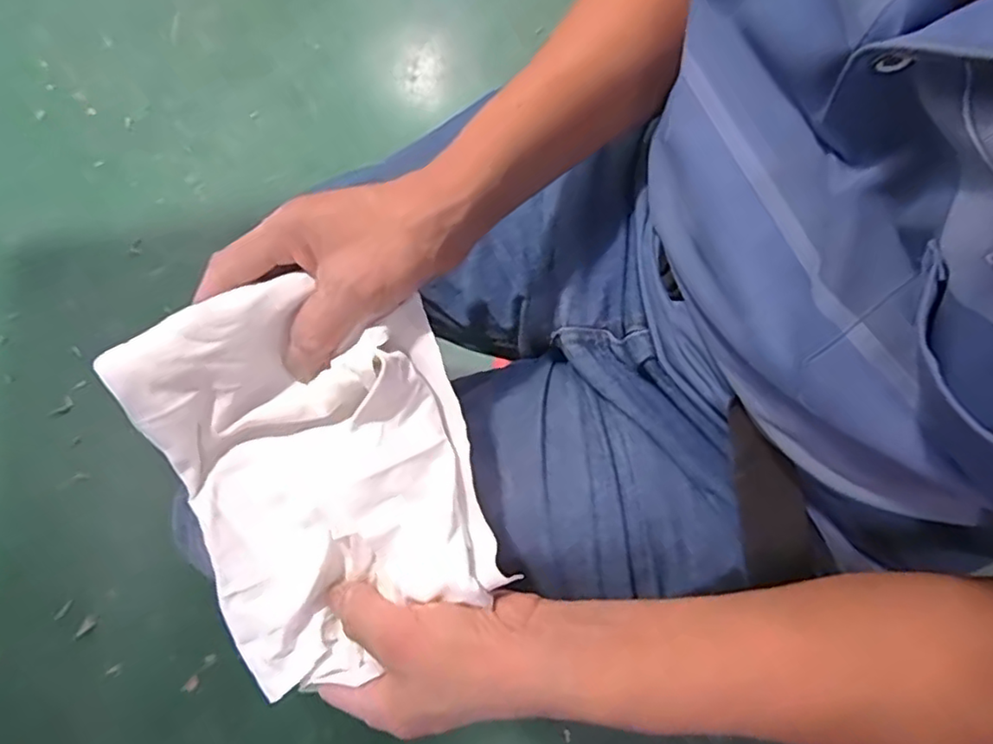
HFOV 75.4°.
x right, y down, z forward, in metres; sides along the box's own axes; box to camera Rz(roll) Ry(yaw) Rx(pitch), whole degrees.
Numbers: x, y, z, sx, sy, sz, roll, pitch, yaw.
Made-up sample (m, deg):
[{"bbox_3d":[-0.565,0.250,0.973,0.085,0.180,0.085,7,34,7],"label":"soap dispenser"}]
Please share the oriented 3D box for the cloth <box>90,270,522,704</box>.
[{"bbox_3d":[-0.087,0.048,0.321,0.147,0.038,0.187,-24,91,6],"label":"cloth"}]

